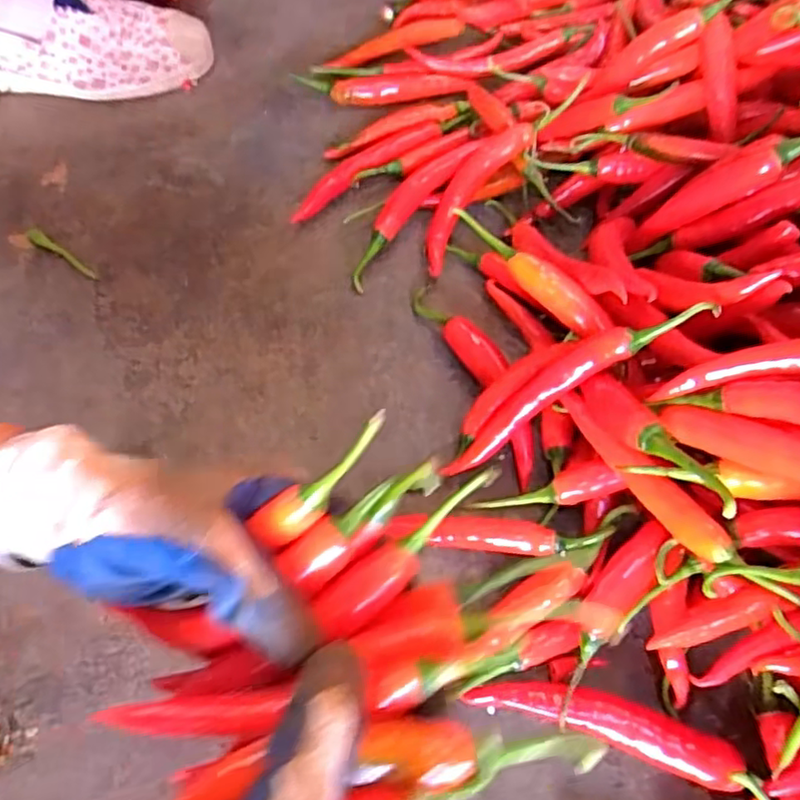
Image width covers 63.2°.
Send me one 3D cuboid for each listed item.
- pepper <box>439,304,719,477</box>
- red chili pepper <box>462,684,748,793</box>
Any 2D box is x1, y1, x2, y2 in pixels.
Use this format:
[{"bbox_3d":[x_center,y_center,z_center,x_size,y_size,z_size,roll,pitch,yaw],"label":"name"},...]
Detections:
[{"bbox_3d":[0.088,-0.009,0.356,0.165,0.013,0.026,-38,63,26],"label":"pepper"},{"bbox_3d":[0.100,0.159,0.323,0.128,0.020,0.025,15,65,8],"label":"red chili pepper"}]

